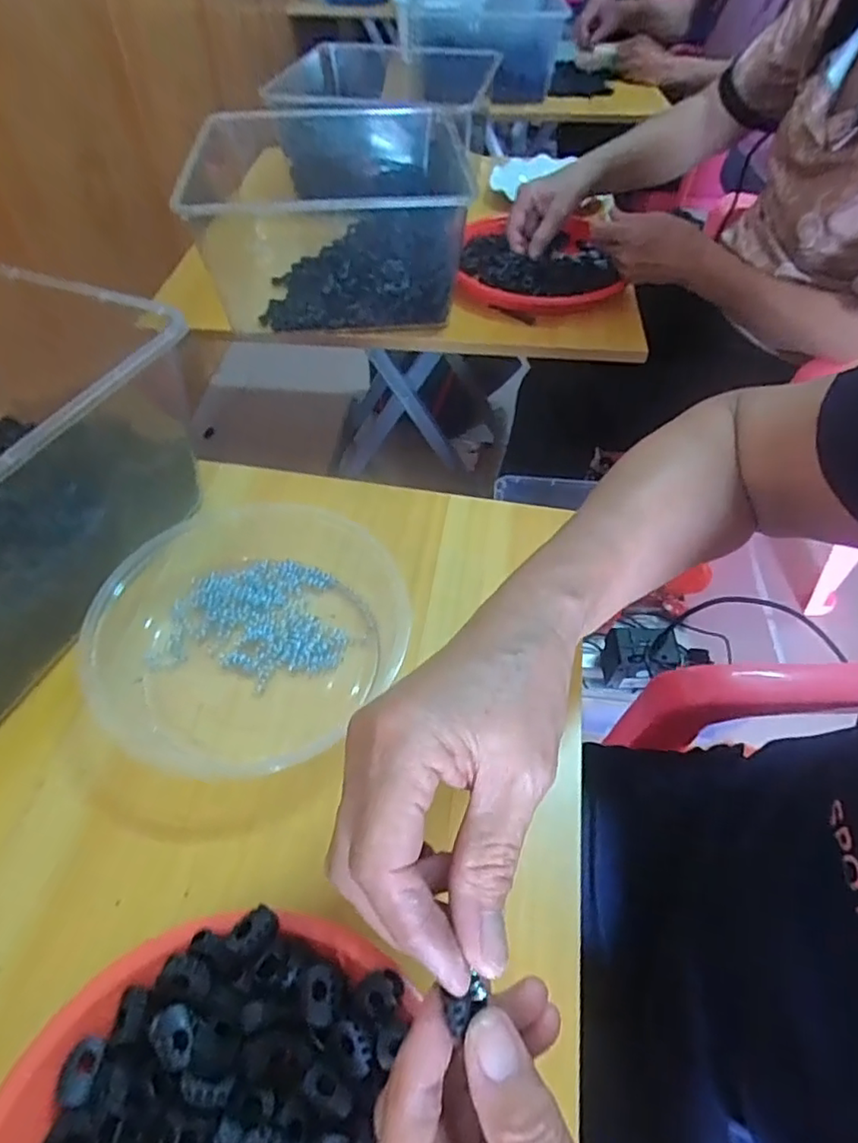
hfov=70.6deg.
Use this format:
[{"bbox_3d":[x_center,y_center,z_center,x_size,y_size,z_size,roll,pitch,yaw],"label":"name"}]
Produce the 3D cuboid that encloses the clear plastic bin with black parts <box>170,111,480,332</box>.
[{"bbox_3d":[-0.113,-0.412,0.736,0.279,0.141,0.280,-2,51,-3],"label":"clear plastic bin with black parts"}]

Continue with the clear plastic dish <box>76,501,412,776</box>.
[{"bbox_3d":[-0.121,0.032,0.385,0.181,0.047,0.180,1,51,-1],"label":"clear plastic dish"}]

